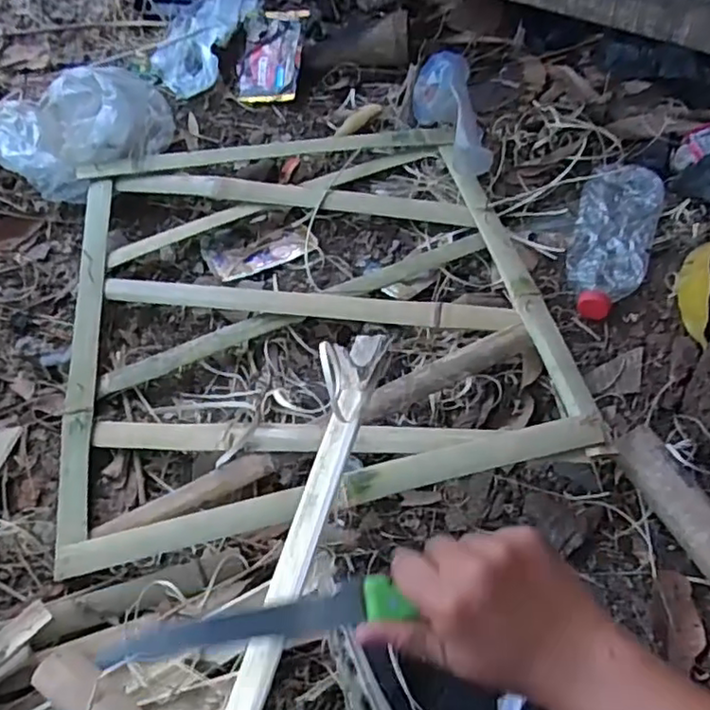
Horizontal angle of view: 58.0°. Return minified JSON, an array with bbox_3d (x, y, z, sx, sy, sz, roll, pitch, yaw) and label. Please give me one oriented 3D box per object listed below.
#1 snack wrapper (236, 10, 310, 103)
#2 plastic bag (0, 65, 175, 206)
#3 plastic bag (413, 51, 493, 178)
[{"bbox_3d":[-0.123,-0.450,0.958,0.092,0.017,0.159,5,78,15],"label":"snack wrapper"},{"bbox_3d":[-0.355,-0.304,0.845,0.230,0.099,0.153,-40,63,-20],"label":"plastic bag"},{"bbox_3d":[0.127,-0.293,0.798,0.074,0.090,0.155,-15,72,-6],"label":"plastic bag"}]

